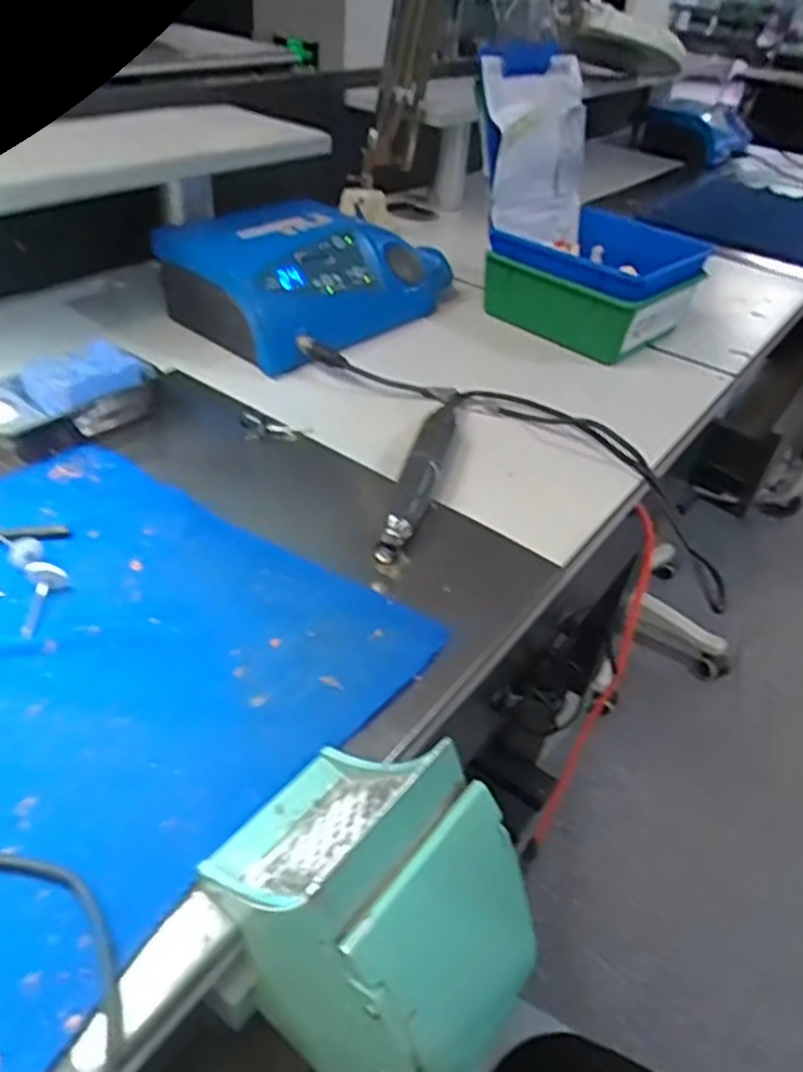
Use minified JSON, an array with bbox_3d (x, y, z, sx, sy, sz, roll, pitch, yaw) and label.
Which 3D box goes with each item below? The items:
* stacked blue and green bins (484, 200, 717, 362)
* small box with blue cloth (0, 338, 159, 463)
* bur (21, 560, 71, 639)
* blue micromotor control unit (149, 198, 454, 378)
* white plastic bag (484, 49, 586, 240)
[{"bbox_3d":[0.206,-0.269,0.765,0.174,0.084,0.175,33,46,29],"label":"stacked blue and green bins"},{"bbox_3d":[-0.238,-0.095,0.508,0.078,0.038,0.126,29,44,26],"label":"small box with blue cloth"},{"bbox_3d":[-0.188,0.034,0.375,0.018,0.016,0.043,3,55,-4],"label":"bur"},{"bbox_3d":[-0.088,-0.249,0.688,0.189,0.081,0.255,23,42,19],"label":"blue micromotor control unit"},{"bbox_3d":[0.138,-0.378,0.717,0.040,0.165,0.149,18,32,37],"label":"white plastic bag"}]

